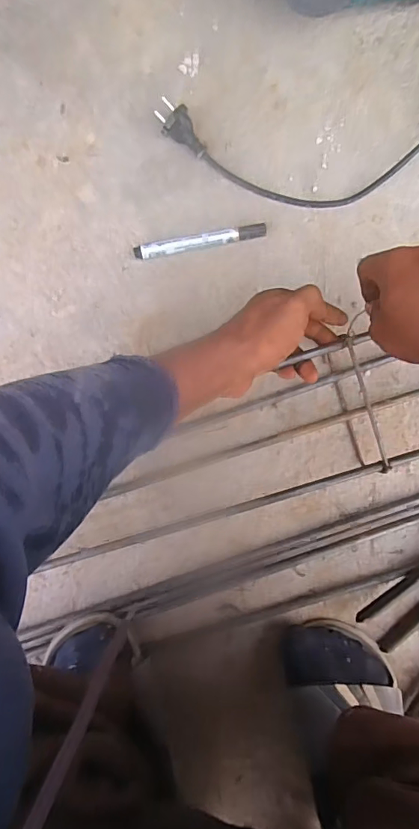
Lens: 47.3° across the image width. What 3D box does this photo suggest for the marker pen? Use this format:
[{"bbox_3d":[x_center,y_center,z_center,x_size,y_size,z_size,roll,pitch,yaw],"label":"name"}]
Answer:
[{"bbox_3d":[-0.010,-0.187,0.517,0.142,0.014,0.015,-11,92,-1],"label":"marker pen"}]

